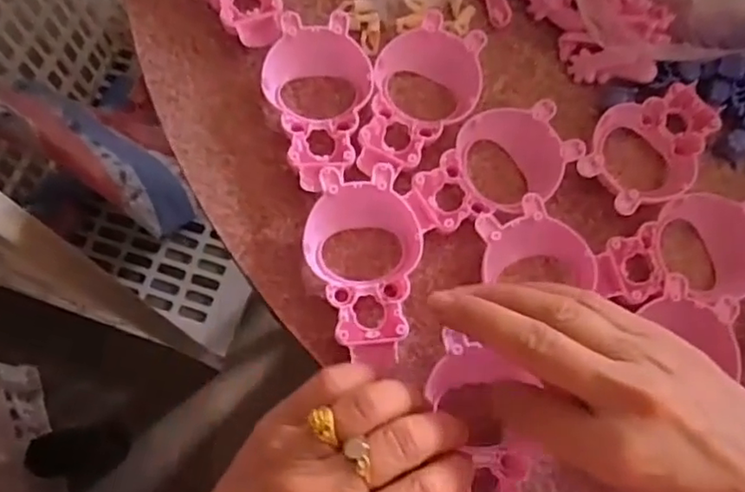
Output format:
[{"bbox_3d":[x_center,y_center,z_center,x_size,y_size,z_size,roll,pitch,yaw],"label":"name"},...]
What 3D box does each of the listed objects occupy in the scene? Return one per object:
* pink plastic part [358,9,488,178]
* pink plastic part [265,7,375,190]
[{"bbox_3d":[0.029,-0.084,0.364,0.059,0.024,0.099,13,73,2],"label":"pink plastic part"},{"bbox_3d":[-0.030,-0.081,0.359,0.059,0.026,0.104,0,73,-2],"label":"pink plastic part"}]

